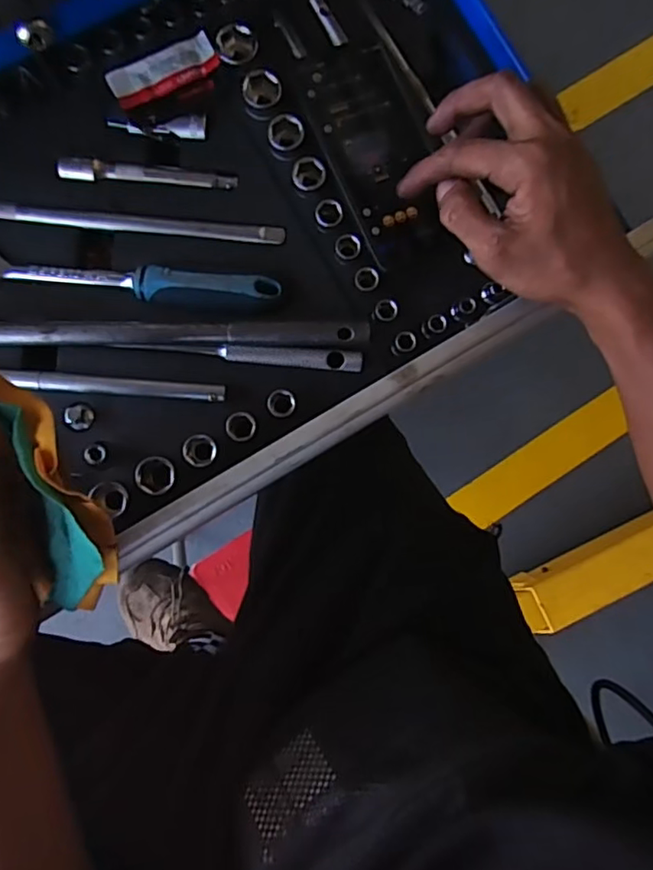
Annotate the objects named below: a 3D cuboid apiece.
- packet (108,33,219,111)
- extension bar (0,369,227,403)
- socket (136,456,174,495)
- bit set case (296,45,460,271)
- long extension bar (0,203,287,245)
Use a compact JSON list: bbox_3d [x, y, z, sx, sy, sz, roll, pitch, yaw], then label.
[{"bbox_3d":[-0.117,-0.264,0.417,0.078,0.005,0.029,-28,85,-6],"label":"packet"},{"bbox_3d":[-0.194,-0.037,0.395,0.247,0.017,0.015,4,83,-2],"label":"extension bar"},{"bbox_3d":[-0.115,0.028,0.395,0.024,0.029,0.024,-2,83,-3],"label":"socket"},{"bbox_3d":[0.041,-0.203,0.415,0.075,0.011,0.161,-22,84,-5],"label":"bit set case"},{"bbox_3d":[-0.147,-0.153,0.411,0.231,0.010,0.016,3,83,-2],"label":"long extension bar"}]

